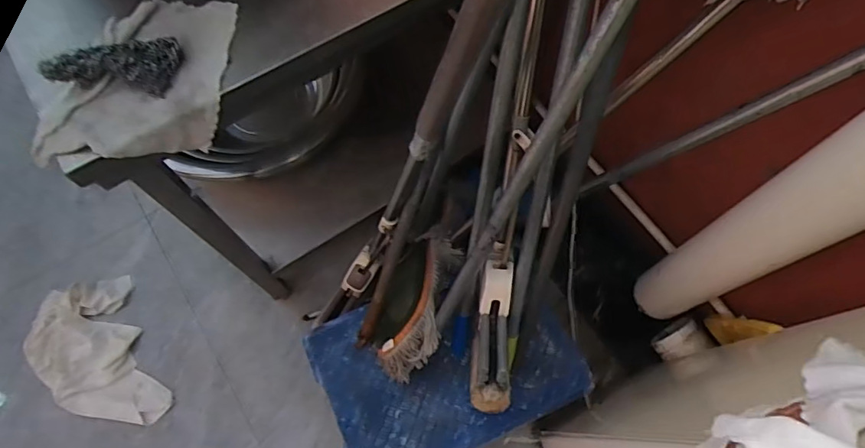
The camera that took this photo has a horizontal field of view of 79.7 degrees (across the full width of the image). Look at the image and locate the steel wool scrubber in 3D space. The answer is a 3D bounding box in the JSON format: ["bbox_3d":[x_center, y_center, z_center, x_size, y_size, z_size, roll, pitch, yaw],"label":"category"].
[{"bbox_3d":[-0.337,-0.175,0.552,0.116,0.039,0.062,1,68,1],"label":"steel wool scrubber"}]

